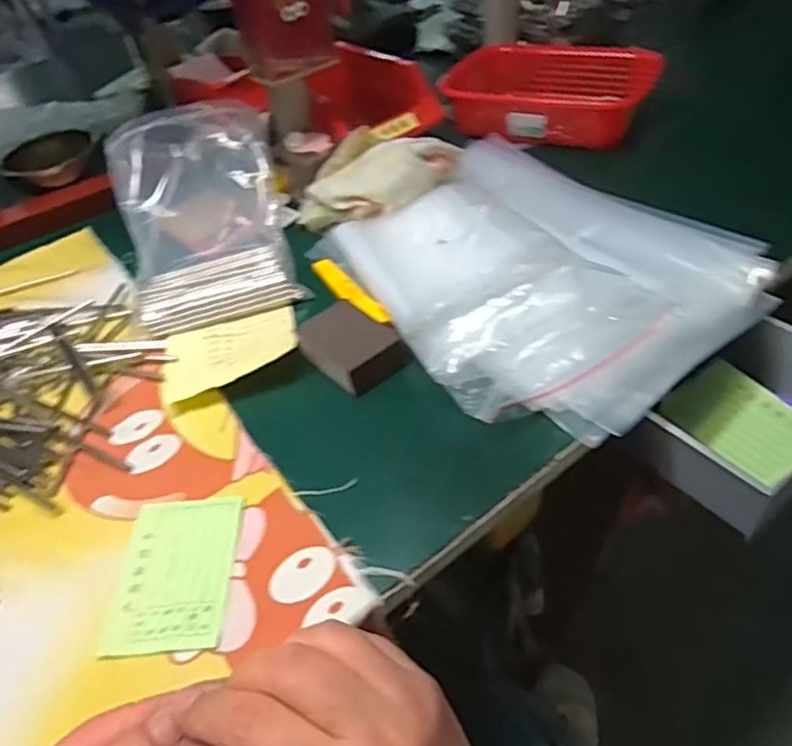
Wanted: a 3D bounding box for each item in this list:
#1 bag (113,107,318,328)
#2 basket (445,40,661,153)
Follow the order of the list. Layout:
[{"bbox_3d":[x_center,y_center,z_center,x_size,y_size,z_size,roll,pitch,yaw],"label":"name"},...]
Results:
[{"bbox_3d":[-0.172,-0.151,0.562,0.150,0.093,0.214,-18,45,-8],"label":"bag"},{"bbox_3d":[0.162,-0.301,0.685,0.219,0.073,0.119,10,48,19],"label":"basket"}]

